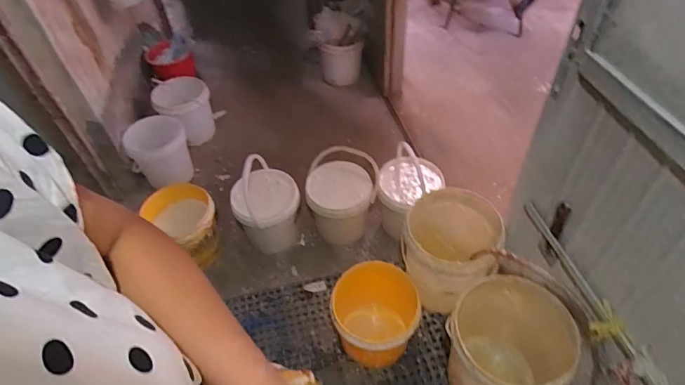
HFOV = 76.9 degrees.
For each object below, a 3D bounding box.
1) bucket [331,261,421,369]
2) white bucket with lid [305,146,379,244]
[{"bbox_3d":[0.107,0.408,1.399,0.268,0.274,0.289,13,51,15],"label":"bucket"},{"bbox_3d":[0.003,0.030,1.742,0.274,0.293,0.296,2,49,5],"label":"white bucket with lid"}]

